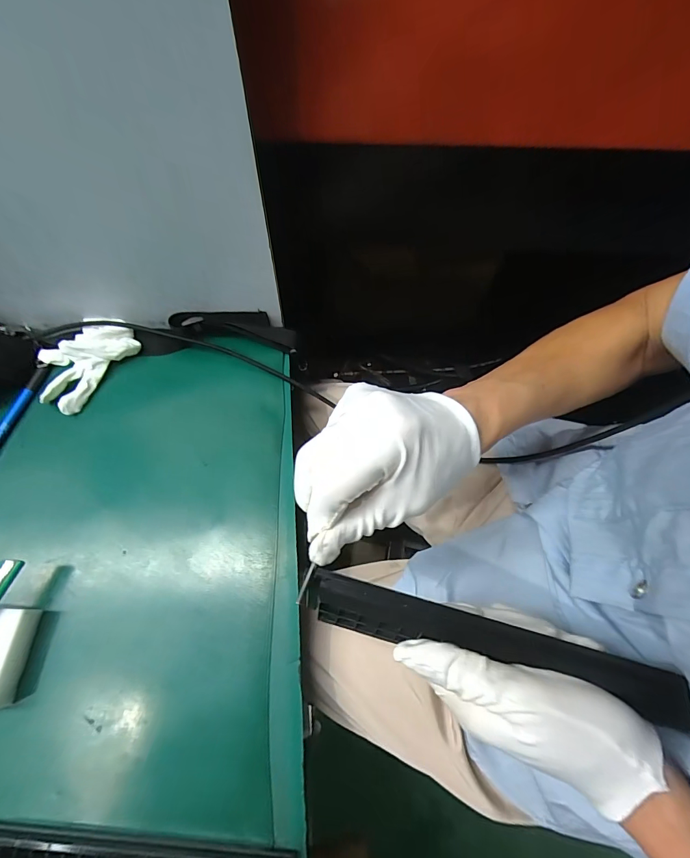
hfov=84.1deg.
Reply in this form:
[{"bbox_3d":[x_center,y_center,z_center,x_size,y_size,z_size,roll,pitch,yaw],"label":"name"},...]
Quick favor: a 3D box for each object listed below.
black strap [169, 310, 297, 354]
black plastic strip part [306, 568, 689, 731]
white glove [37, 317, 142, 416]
[{"bbox_3d":[-0.130,-0.119,0.456,0.140,0.032,0.033,6,67,0],"label":"black strap"},{"bbox_3d":[0.074,0.112,0.201,0.193,0.010,0.025,12,67,8],"label":"black plastic strip part"},{"bbox_3d":[-0.304,-0.083,0.436,0.081,0.032,0.114,32,69,10],"label":"white glove"}]

